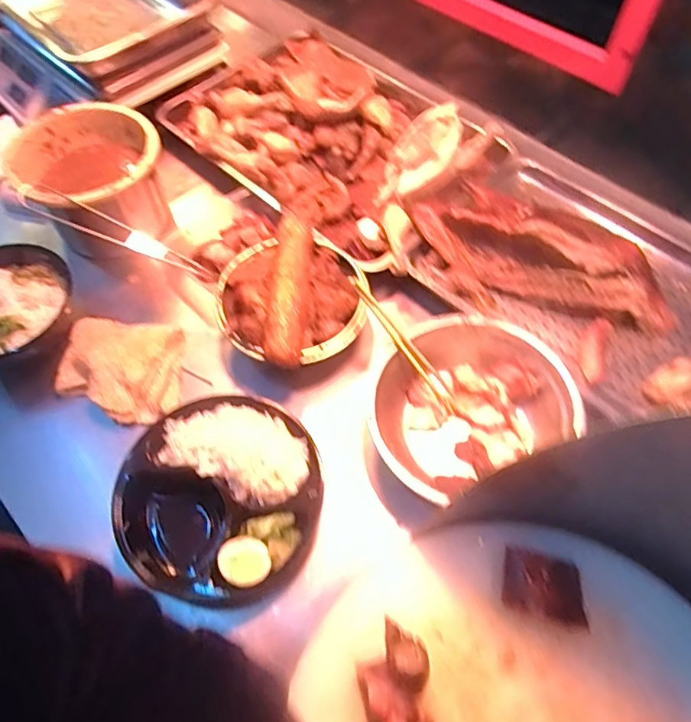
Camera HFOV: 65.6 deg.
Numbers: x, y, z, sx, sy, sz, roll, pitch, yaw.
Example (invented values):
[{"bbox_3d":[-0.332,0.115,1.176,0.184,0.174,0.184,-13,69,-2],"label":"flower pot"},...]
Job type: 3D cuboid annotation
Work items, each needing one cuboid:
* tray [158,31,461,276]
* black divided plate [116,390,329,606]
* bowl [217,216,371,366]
[{"bbox_3d":[-0.025,-0.361,0.807,0.495,0.074,0.330,39,68,21],"label":"tray"},{"bbox_3d":[-0.128,0.137,0.564,0.203,0.054,0.212,-1,60,1],"label":"black divided plate"},{"bbox_3d":[-0.068,-0.083,0.648,0.180,0.066,0.190,-33,64,-16],"label":"bowl"}]

